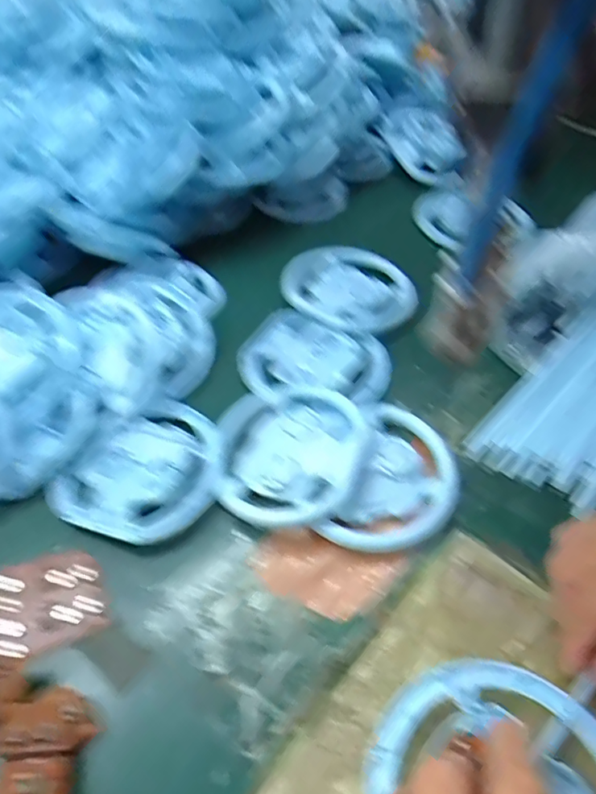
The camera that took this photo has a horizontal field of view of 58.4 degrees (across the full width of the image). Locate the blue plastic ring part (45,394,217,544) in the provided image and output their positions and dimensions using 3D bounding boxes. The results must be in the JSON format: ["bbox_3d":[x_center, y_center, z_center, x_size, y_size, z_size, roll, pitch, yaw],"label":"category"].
[{"bbox_3d":[-0.095,0.047,0.341,0.091,0.009,0.103,31,58,22],"label":"blue plastic ring part"}]

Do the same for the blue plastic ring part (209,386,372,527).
[{"bbox_3d":[-0.005,0.034,0.350,0.100,0.018,0.101,1,52,2],"label":"blue plastic ring part"}]

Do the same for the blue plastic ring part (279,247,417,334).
[{"bbox_3d":[0.042,-0.093,0.451,0.110,0.012,0.085,23,56,18],"label":"blue plastic ring part"}]

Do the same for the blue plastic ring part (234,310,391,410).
[{"bbox_3d":[0.013,-0.026,0.408,0.113,0.011,0.087,17,54,14],"label":"blue plastic ring part"}]

